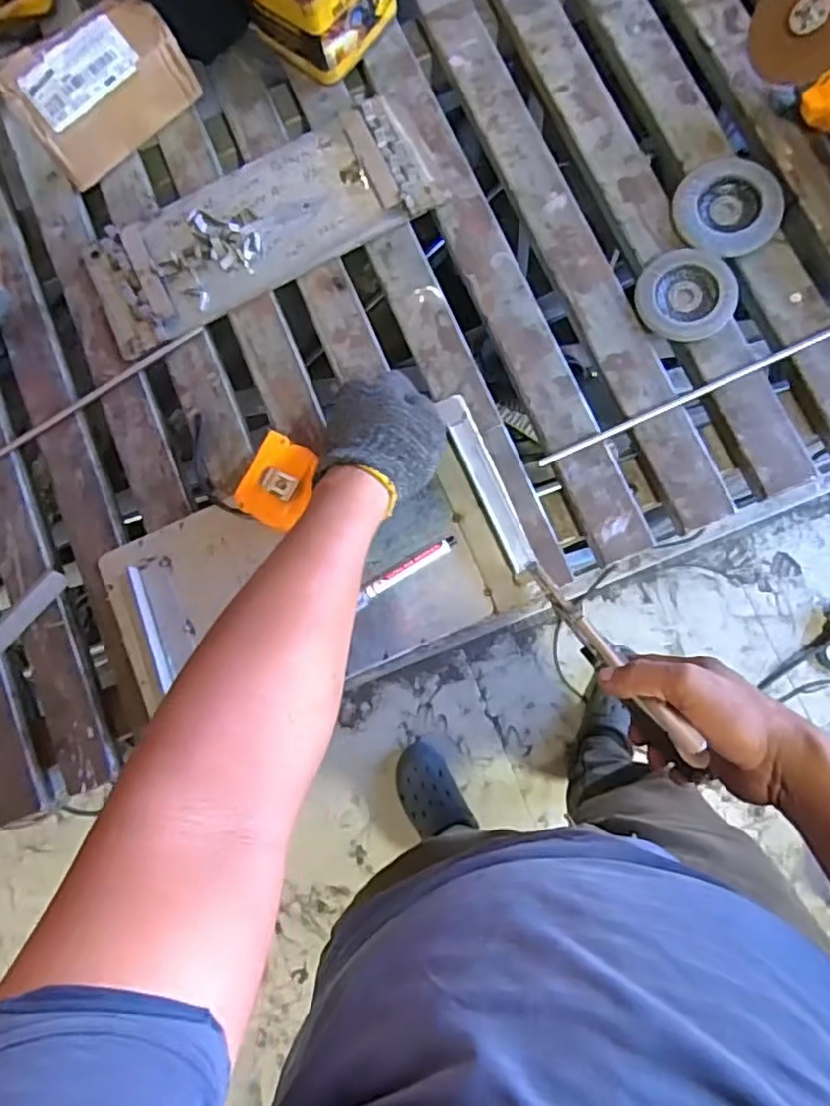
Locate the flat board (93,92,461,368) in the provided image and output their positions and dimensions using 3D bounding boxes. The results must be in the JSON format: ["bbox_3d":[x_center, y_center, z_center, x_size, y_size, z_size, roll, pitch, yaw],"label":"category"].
[{"bbox_3d":[-0.152,-0.321,0.647,0.343,0.017,0.132,-24,82,3],"label":"flat board"}]

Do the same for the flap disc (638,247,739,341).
[{"bbox_3d":[0.245,-0.235,0.593,0.084,0.009,0.083,-1,84,6],"label":"flap disc"}]

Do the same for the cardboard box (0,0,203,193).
[{"bbox_3d":[-0.312,-0.463,0.655,0.165,0.075,0.098,-42,81,1],"label":"cardboard box"}]

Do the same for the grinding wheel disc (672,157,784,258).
[{"bbox_3d":[0.286,-0.317,0.599,0.092,0.018,0.080,34,88,9],"label":"grinding wheel disc"}]

